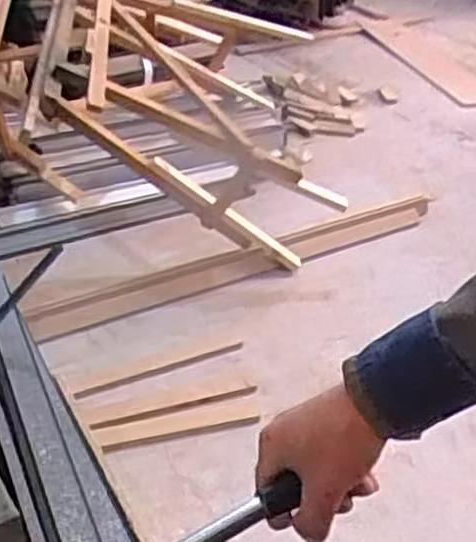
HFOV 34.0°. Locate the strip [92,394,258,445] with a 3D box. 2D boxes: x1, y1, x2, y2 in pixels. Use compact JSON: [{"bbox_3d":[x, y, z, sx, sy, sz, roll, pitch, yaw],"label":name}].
[{"bbox_3d":[-0.134,0.349,1.845,0.403,0.013,0.063,-10,37,-21],"label":"strip"}]

